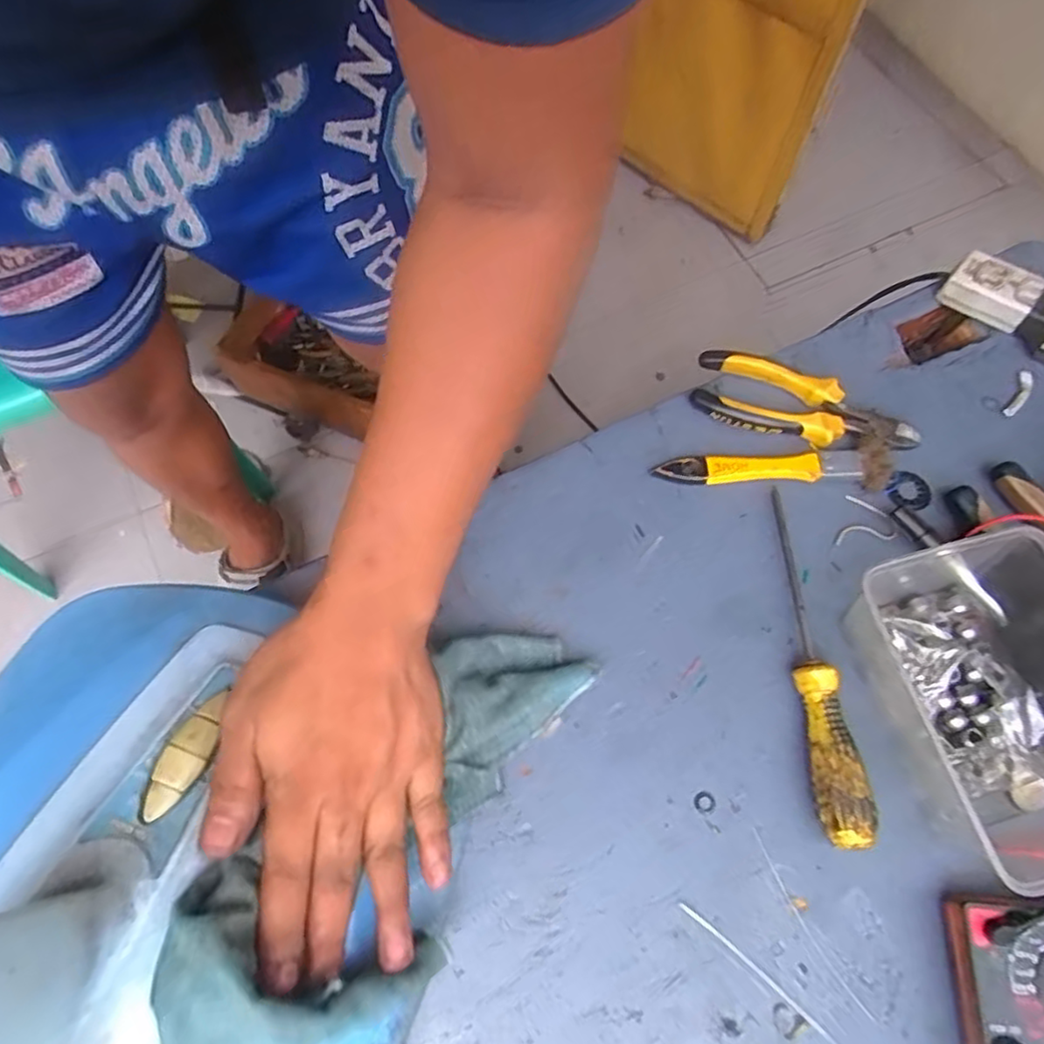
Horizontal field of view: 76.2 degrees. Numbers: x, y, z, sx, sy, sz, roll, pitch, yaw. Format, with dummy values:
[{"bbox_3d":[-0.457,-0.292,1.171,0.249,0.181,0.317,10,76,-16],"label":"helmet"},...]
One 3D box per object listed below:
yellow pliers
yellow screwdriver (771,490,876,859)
[{"bbox_3d":[0.202,-0.081,0.476,0.153,0.020,0.052,17,70,7],"label":"yellow pliers"},{"bbox_3d":[0.174,0.082,0.408,0.026,0.030,0.212,-4,69,-1],"label":"yellow screwdriver"}]

